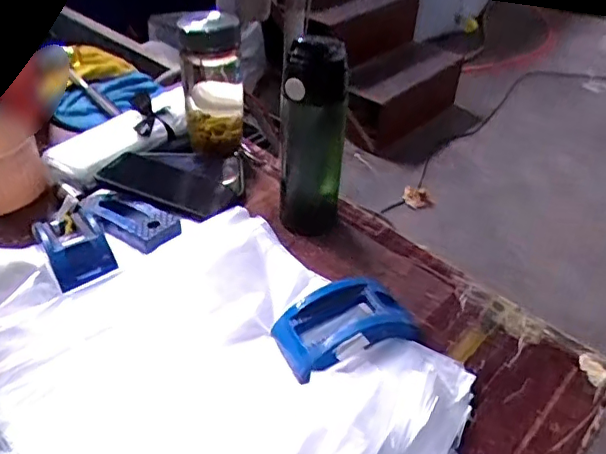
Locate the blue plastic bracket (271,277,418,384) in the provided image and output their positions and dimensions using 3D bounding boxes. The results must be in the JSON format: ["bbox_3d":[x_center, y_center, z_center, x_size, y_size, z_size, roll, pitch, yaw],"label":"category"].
[{"bbox_3d":[0.039,0.088,0.520,0.123,0.037,0.077,-12,44,-17],"label":"blue plastic bracket"}]

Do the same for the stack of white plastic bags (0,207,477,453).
[{"bbox_3d":[-0.094,0.113,0.481,0.411,0.060,0.331,35,50,31],"label":"stack of white plastic bags"}]

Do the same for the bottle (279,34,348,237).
[{"bbox_3d":[0.012,-0.100,0.621,0.067,0.228,0.078,4,41,1],"label":"bottle"}]

